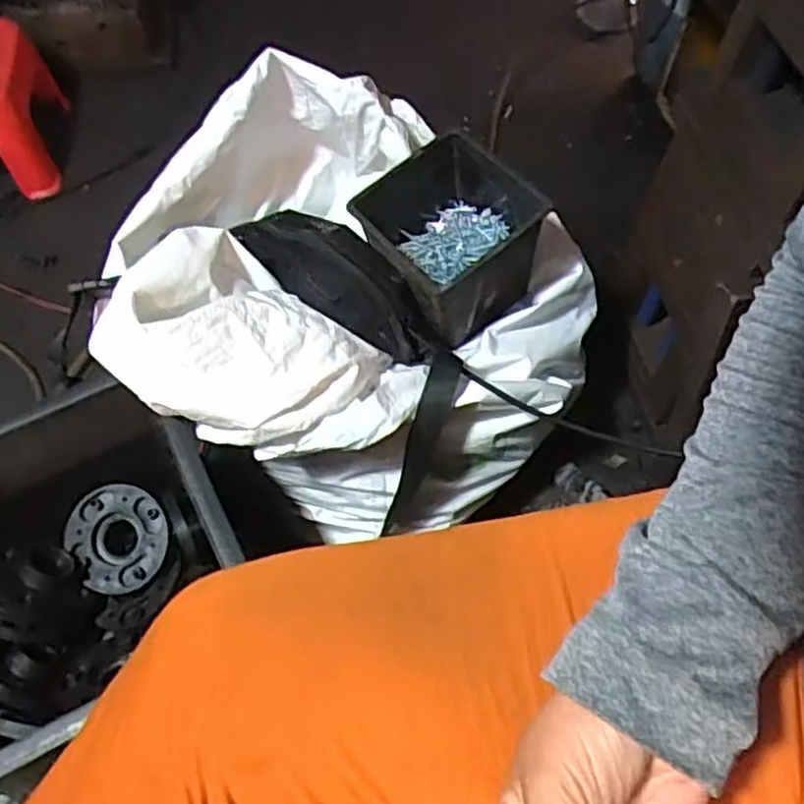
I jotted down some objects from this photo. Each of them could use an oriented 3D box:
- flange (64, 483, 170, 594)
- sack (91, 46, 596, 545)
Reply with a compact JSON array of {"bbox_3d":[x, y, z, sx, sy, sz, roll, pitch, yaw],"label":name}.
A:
[{"bbox_3d":[-0.257,0.121,0.665,0.091,0.008,0.093,-1,84,6],"label":"flange"},{"bbox_3d":[-0.048,-0.073,0.660,0.362,0.260,0.382,36,63,20],"label":"sack"}]

